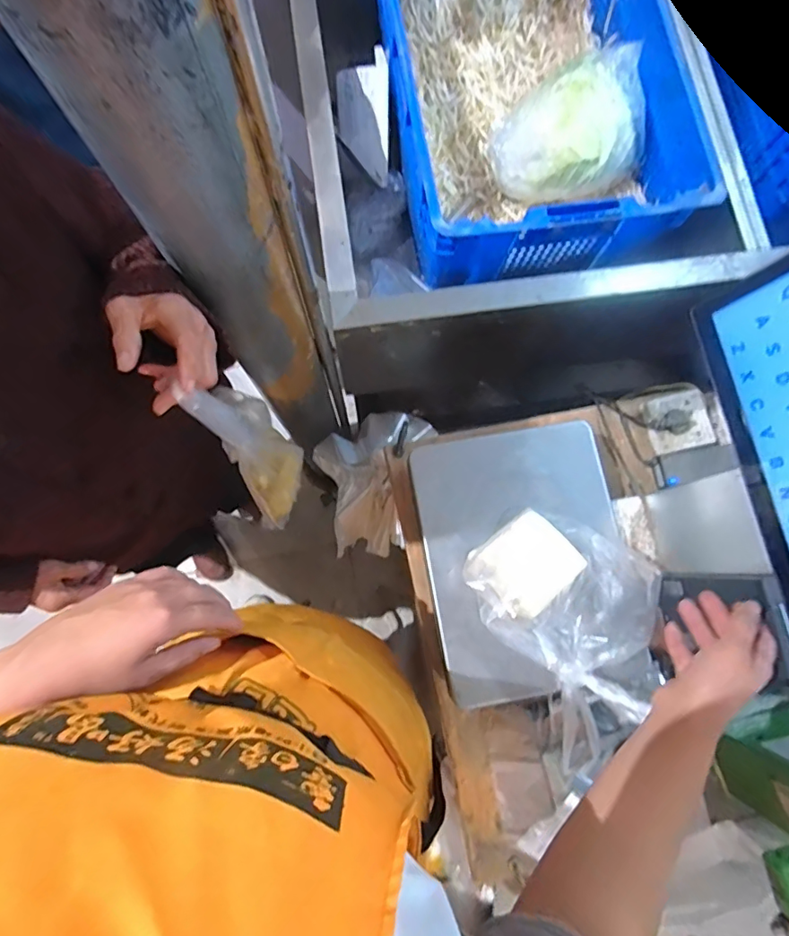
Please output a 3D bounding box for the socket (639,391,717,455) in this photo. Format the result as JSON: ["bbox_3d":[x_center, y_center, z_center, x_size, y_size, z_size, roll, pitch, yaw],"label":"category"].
[{"bbox_3d":[0.428,-0.068,0.769,0.088,0.031,0.088,-15,79,-4],"label":"socket"}]

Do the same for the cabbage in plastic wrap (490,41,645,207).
[{"bbox_3d":[0.283,-0.542,0.832,0.207,0.153,0.164,-10,79,-3],"label":"cabbage in plastic wrap"}]

